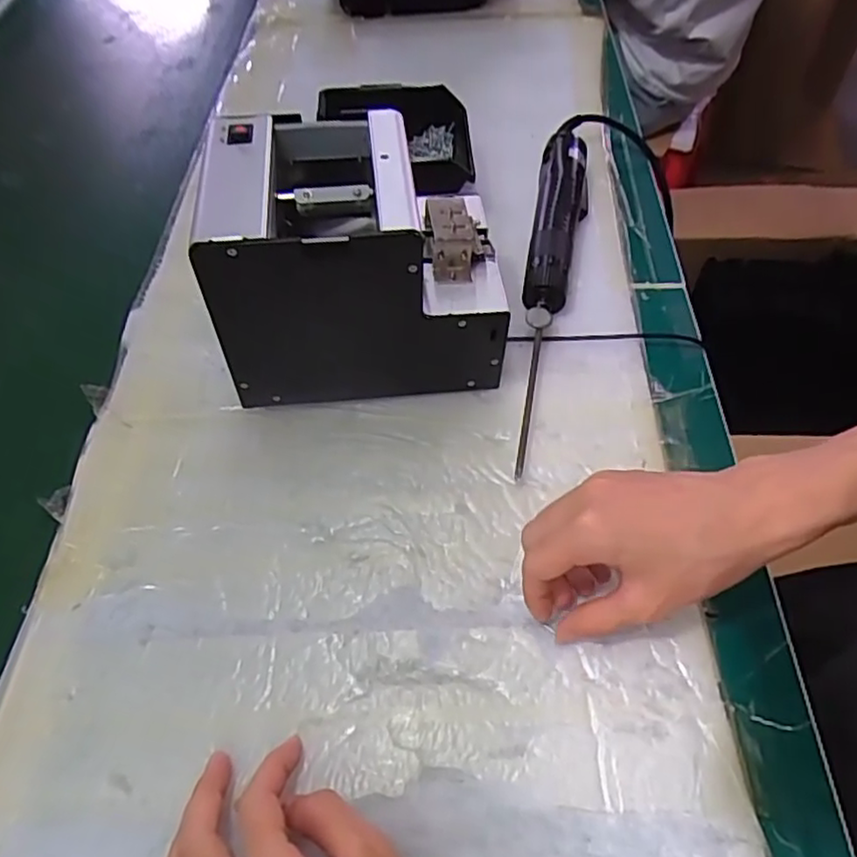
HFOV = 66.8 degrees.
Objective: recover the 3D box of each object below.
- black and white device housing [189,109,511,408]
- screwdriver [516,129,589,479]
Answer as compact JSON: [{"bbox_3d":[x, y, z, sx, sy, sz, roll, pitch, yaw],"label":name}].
[{"bbox_3d":[-0.044,-0.108,0.435,0.173,0.148,0.119,-6,54,-3],"label":"black and white device housing"},{"bbox_3d":[0.098,-0.124,0.506,0.042,0.045,0.357,8,54,7],"label":"screwdriver"}]

